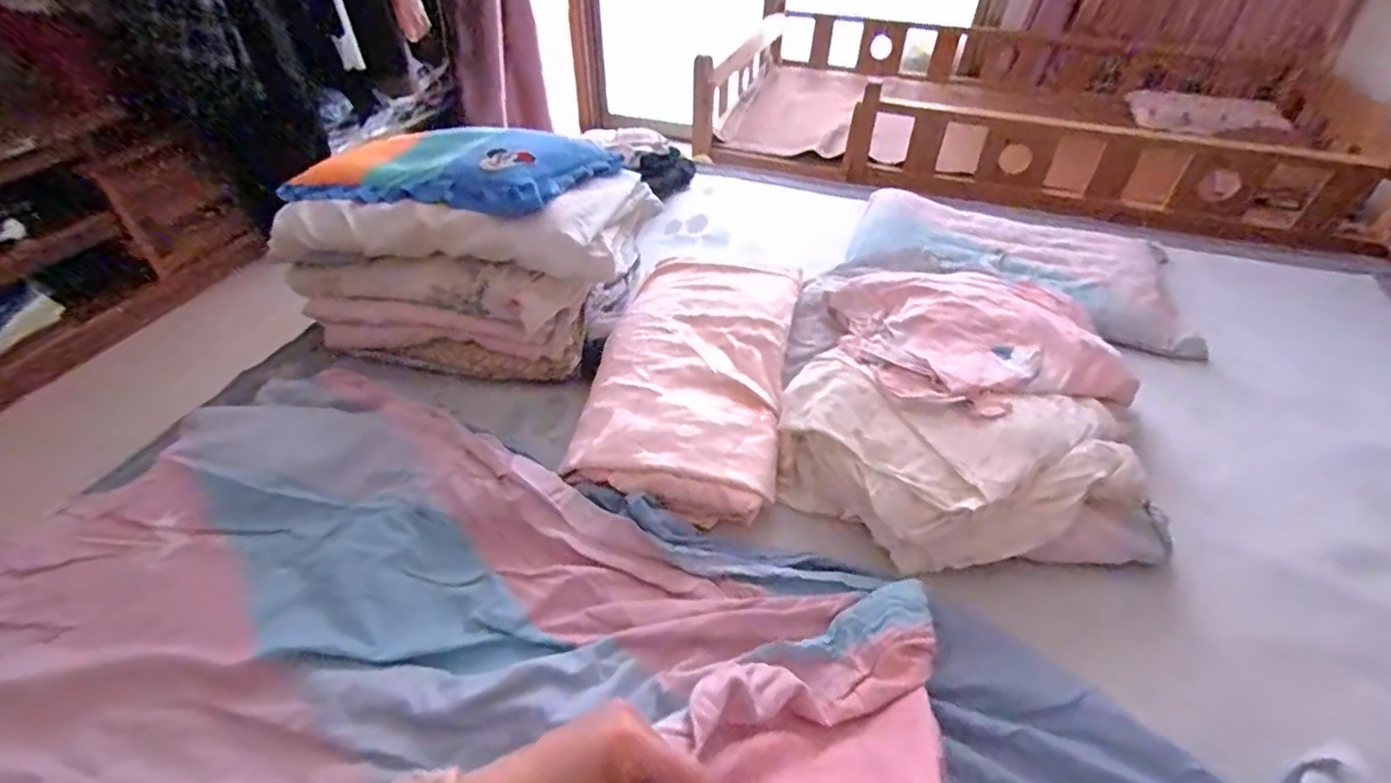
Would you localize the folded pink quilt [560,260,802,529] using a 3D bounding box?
[{"bbox_3d":[0.000,-0.046,0.988,0.290,0.099,0.512,9,43,8],"label":"folded pink quilt"}]

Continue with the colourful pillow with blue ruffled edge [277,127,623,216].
[{"bbox_3d":[-0.416,-0.391,1.050,0.498,0.079,0.299,14,44,13],"label":"colourful pillow with blue ruffled edge"}]

